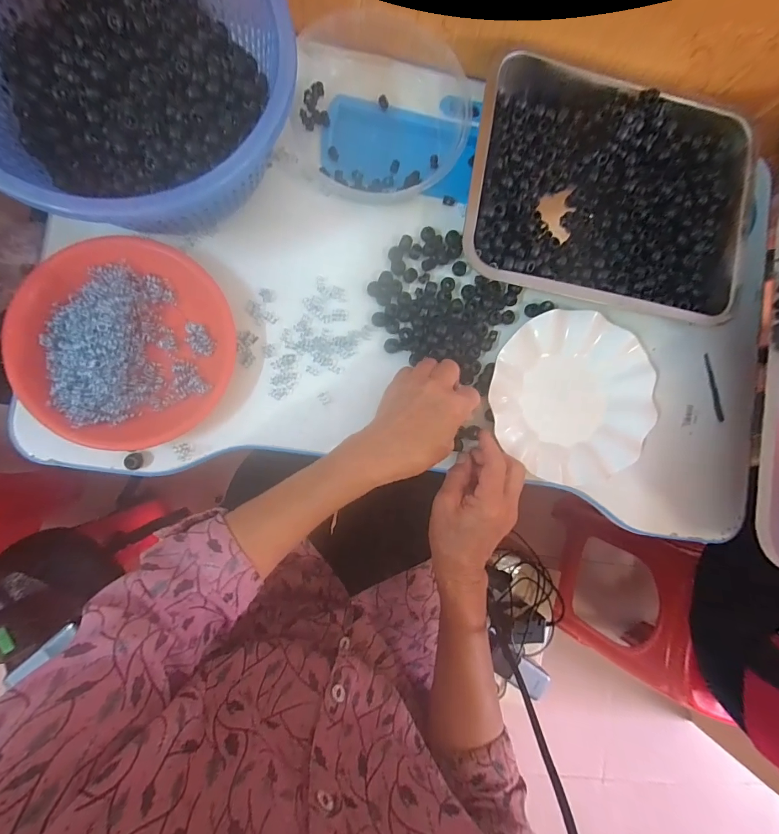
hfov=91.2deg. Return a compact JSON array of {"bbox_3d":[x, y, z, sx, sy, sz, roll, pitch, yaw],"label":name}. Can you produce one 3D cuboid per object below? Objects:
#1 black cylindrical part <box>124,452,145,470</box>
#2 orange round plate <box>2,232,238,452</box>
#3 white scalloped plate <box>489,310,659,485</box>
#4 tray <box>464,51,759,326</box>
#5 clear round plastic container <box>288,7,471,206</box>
[{"bbox_3d":[-0.247,0.042,0.368,0.014,0.009,0.016,9,87,-7],"label":"black cylindrical part"},{"bbox_3d":[-0.246,-0.070,0.357,0.186,0.033,0.187,0,88,-7],"label":"orange round plate"},{"bbox_3d":[0.197,-0.021,0.415,0.175,0.021,0.175,0,88,-7],"label":"white scalloped plate"},{"bbox_3d":[0.234,-0.234,0.411,0.298,0.046,0.231,11,87,-7],"label":"tray"},{"bbox_3d":[-0.003,-0.314,0.392,0.178,0.043,0.172,1,88,-7],"label":"clear round plastic container"}]

